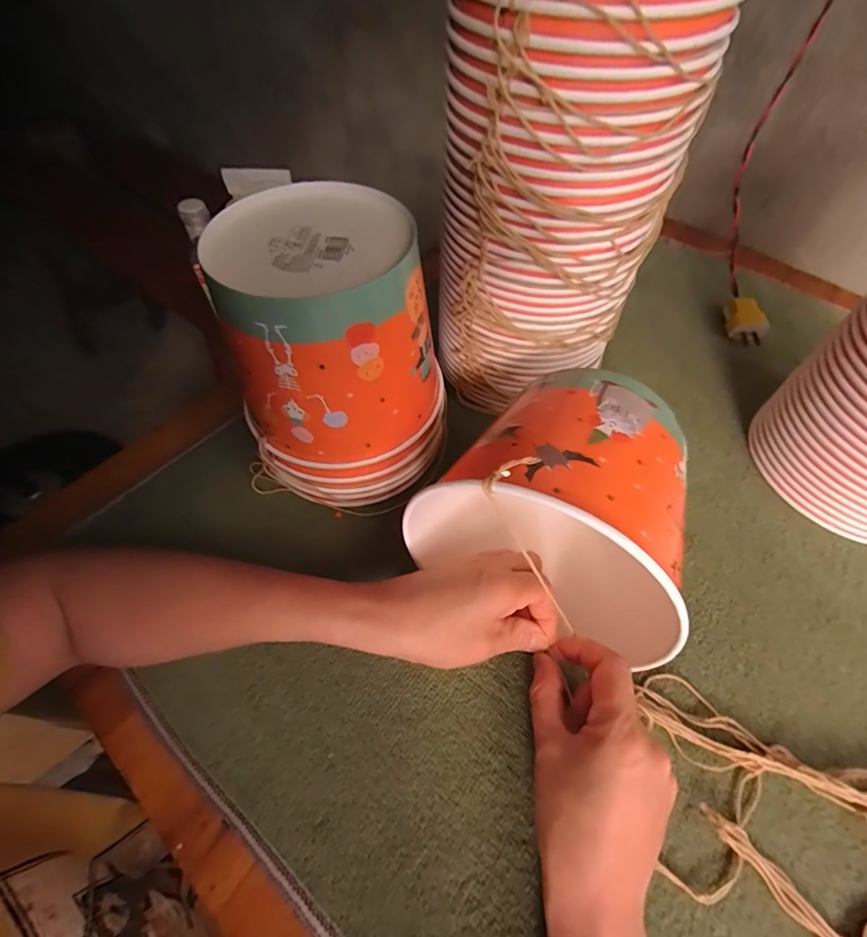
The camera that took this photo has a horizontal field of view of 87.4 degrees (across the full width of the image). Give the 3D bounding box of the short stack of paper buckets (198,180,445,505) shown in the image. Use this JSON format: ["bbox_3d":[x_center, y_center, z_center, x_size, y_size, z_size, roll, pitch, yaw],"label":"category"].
[{"bbox_3d":[-0.069,-0.077,0.351,0.141,0.199,0.142,-6,56,-5],"label":"short stack of paper buckets"}]

